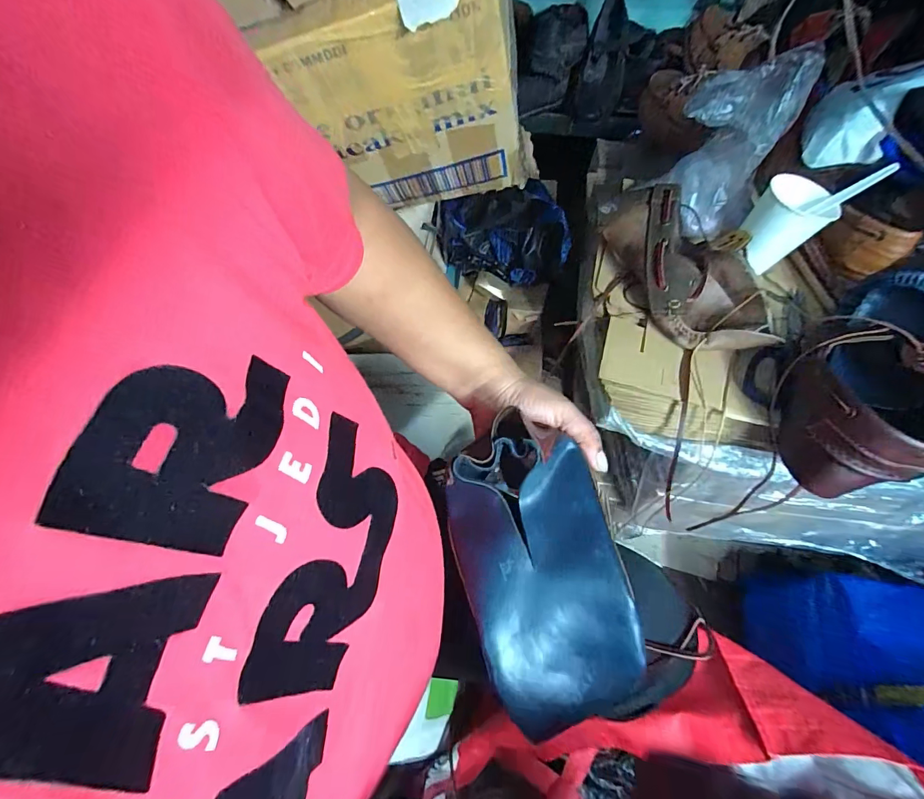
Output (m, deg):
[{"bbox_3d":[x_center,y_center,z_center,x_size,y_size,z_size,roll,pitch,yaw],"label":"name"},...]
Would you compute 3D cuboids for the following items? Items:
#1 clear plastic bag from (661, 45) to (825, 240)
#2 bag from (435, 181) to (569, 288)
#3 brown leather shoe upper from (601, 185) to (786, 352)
[{"bbox_3d":[0.288,-0.284,0.465,0.103,0.155,0.090,40,66,23],"label":"clear plastic bag"},{"bbox_3d":[0.057,-0.221,0.577,0.176,0.131,0.040,10,58,7],"label":"bag"},{"bbox_3d":[0.244,-0.138,0.444,0.112,0.073,0.205,-24,60,-14],"label":"brown leather shoe upper"}]

